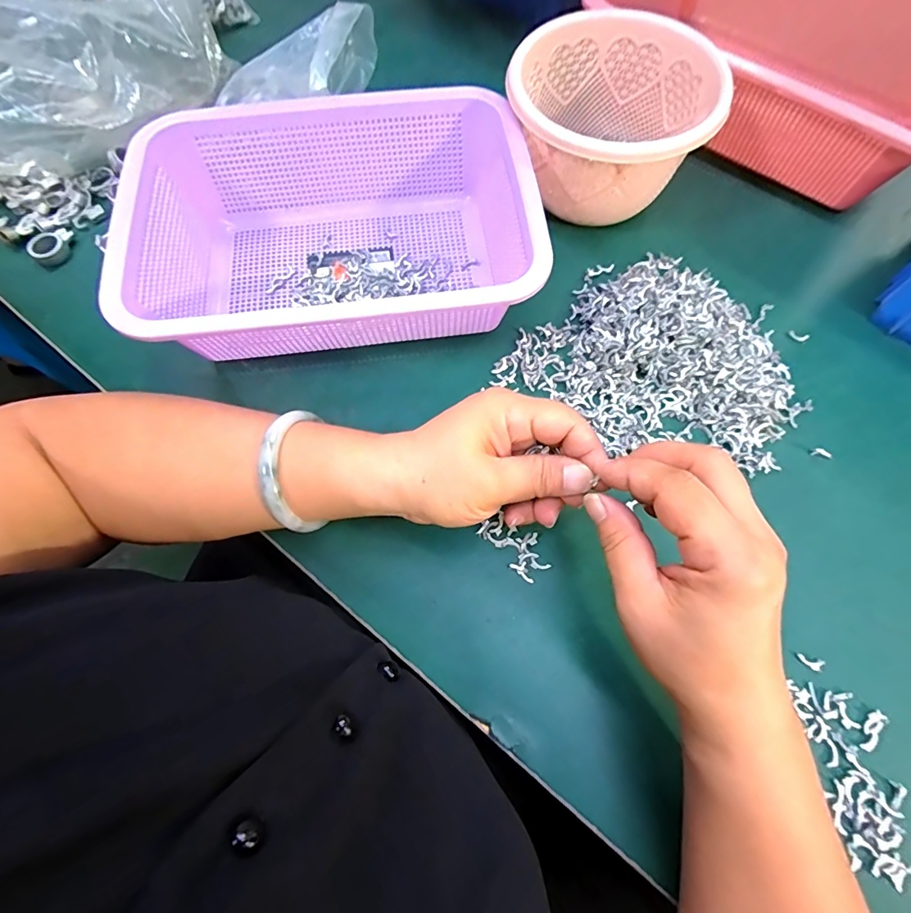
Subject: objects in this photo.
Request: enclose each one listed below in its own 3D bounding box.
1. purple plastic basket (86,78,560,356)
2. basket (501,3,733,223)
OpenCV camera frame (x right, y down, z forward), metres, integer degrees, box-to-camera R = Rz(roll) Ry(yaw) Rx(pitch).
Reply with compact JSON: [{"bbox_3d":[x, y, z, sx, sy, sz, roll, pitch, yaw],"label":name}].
[{"bbox_3d":[-0.082,-0.154,0.328,0.259,0.072,0.190,-9,70,-3],"label":"purple plastic basket"},{"bbox_3d":[0.114,-0.247,0.358,0.142,0.092,0.141,0,69,0],"label":"basket"}]

